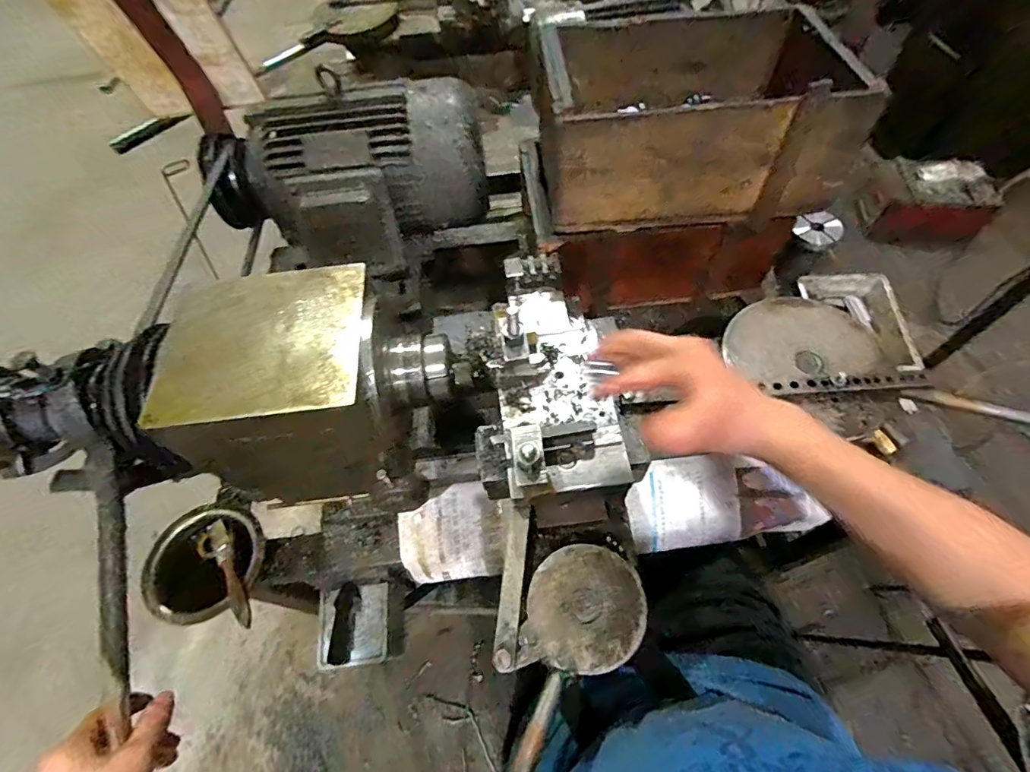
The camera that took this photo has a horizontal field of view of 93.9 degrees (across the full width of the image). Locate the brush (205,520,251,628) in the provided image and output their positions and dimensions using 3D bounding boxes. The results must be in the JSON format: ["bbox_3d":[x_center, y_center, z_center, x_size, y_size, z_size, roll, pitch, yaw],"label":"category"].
[{"bbox_3d":[-0.328,0.212,0.552,0.023,0.010,0.148,-36,51,-17],"label":"brush"}]

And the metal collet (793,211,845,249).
[{"bbox_3d":[0.458,-0.234,0.724,0.065,0.015,0.051,2,88,10],"label":"metal collet"}]

